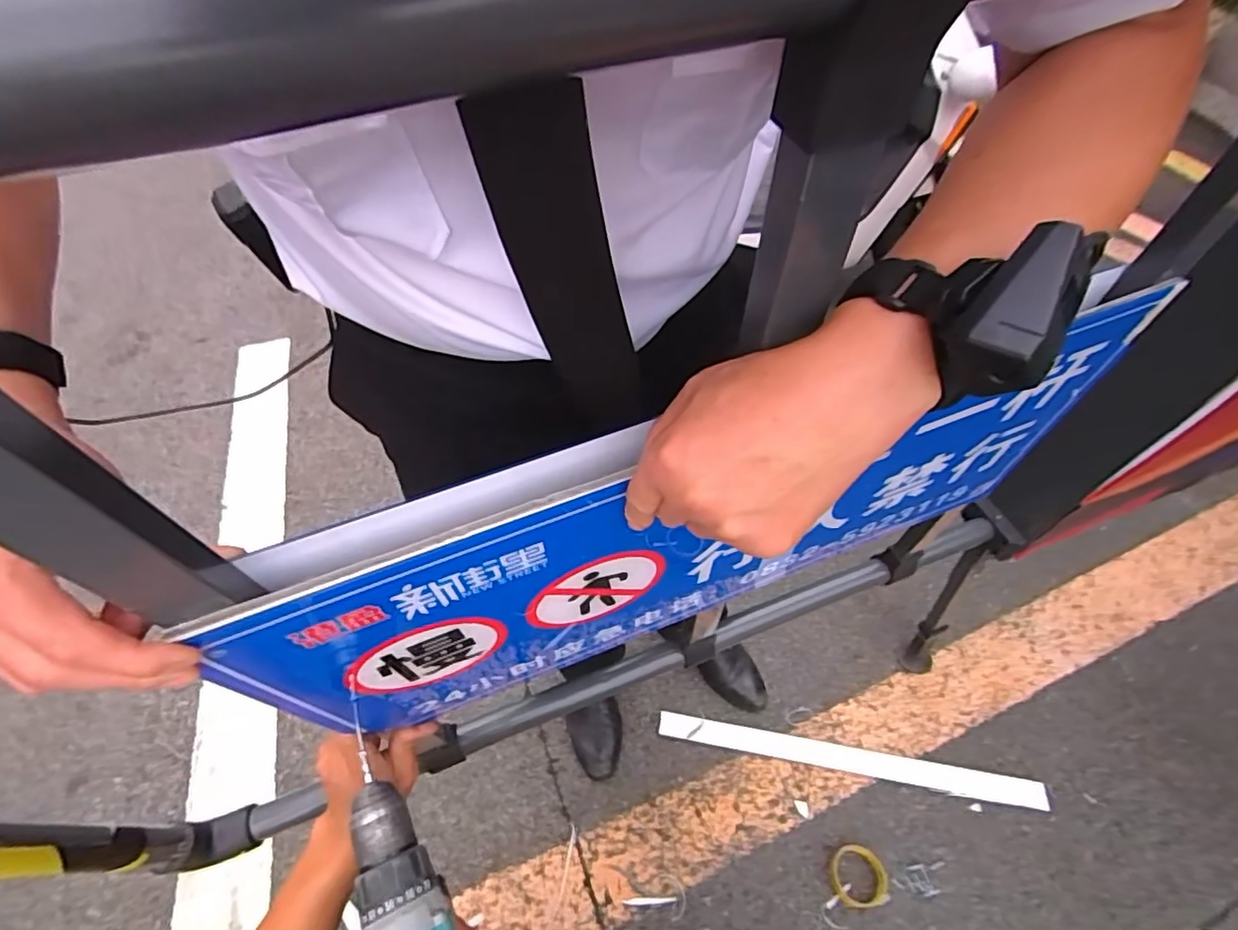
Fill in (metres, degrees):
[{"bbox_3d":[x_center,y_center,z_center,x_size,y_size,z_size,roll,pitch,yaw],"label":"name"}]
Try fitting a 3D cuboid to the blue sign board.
[{"bbox_3d":[0.087,0.056,0.478,0.693,0.319,0.019,-17,57,-14],"label":"blue sign board"}]

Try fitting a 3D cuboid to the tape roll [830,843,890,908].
[{"bbox_3d":[0.395,0.677,0.966,0.089,0.018,0.089,-1,50,1],"label":"tape roll"}]

